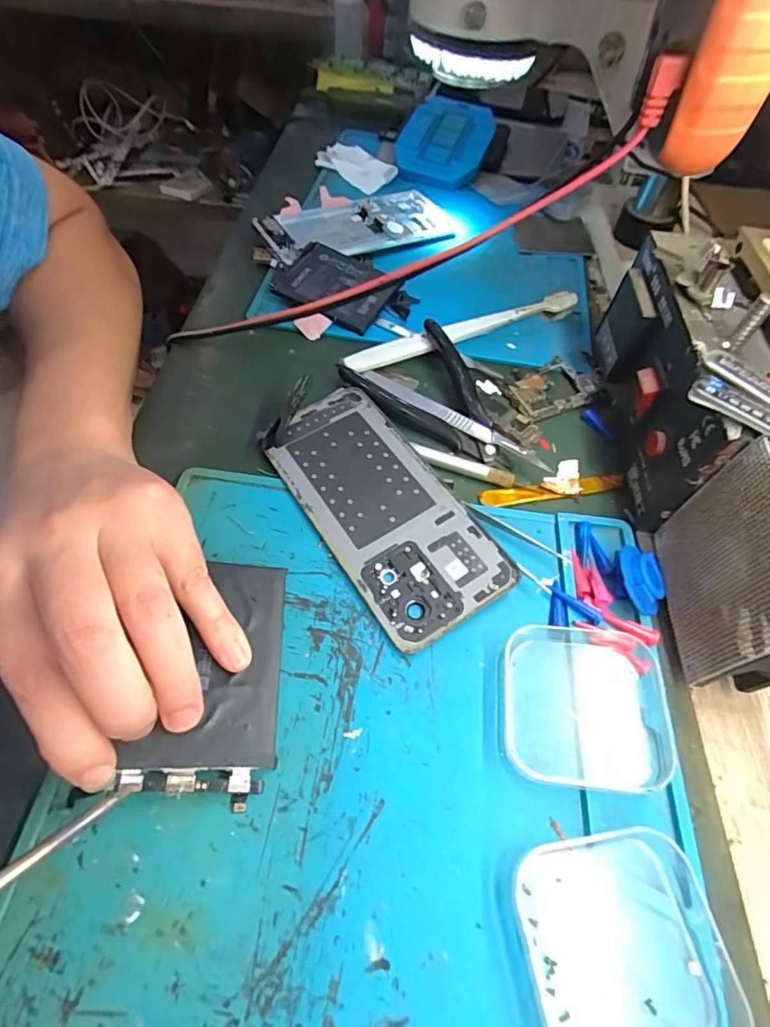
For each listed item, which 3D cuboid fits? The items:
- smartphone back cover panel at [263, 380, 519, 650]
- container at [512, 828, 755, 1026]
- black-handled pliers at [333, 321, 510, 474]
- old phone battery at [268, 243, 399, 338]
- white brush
[{"bbox_3d":[-0.005,-0.006,0.269,0.071,0.010,0.156,-27,62,-21],"label":"smartphone back cover panel"},{"bbox_3d":[0.083,0.147,0.166,0.067,0.019,0.065,-7,57,-9],"label":"container"},{"bbox_3d":[0.038,-0.078,0.314,0.115,0.015,0.072,38,61,20],"label":"black-handled pliers"},{"bbox_3d":[-0.036,-0.172,0.371,0.081,0.011,0.070,32,64,8],"label":"old phone battery"},{"bbox_3d":[0.058,-0.128,0.348,0.177,0.018,0.020,-18,59,-16],"label":"white brush"}]

